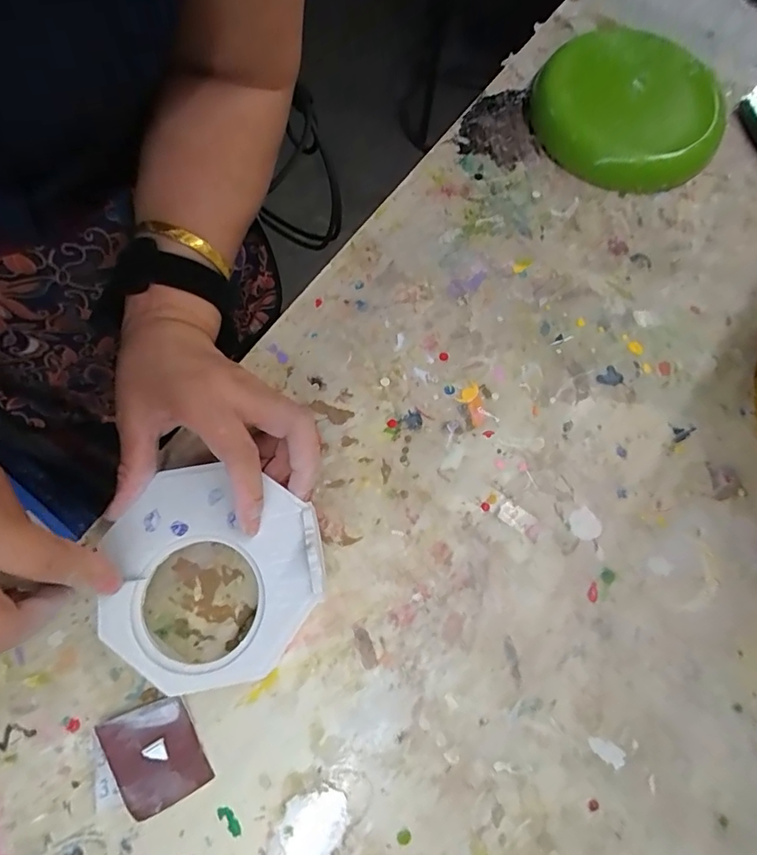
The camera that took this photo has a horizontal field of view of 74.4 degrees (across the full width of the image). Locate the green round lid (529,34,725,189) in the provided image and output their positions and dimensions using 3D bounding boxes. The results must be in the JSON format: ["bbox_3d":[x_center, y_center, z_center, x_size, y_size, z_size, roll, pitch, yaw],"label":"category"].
[{"bbox_3d":[0.198,-0.254,0.397,0.145,0.034,0.125,35,74,9],"label":"green round lid"}]

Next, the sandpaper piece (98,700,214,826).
[{"bbox_3d":[-0.120,0.175,0.268,0.042,0.012,0.051,-28,75,-10],"label":"sandpaper piece"}]

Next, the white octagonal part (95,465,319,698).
[{"bbox_3d":[-0.089,0.076,0.267,0.114,0.008,0.111,-7,73,-4],"label":"white octagonal part"}]

